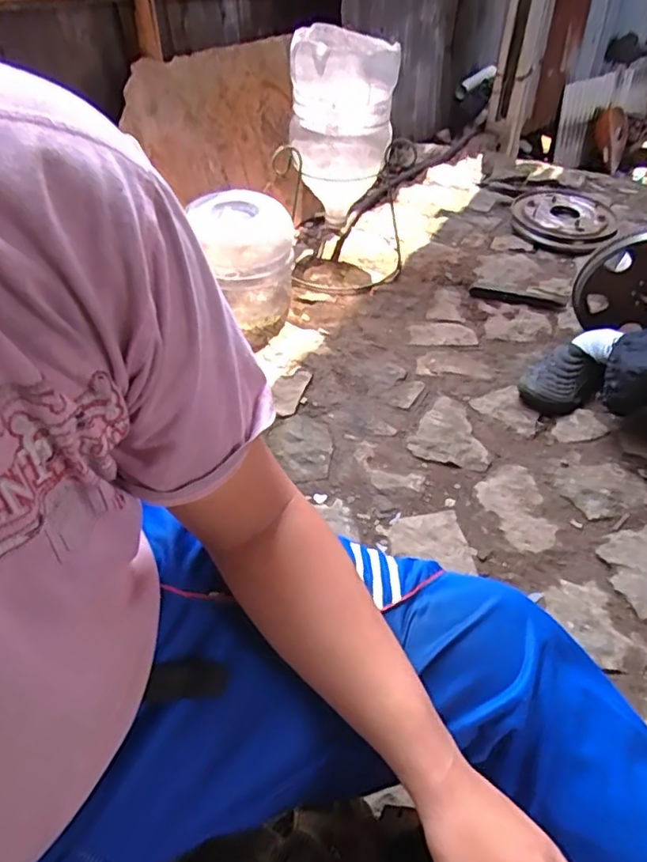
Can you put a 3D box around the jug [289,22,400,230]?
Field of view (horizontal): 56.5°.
[{"bbox_3d":[0.044,-0.691,1.406,0.233,0.387,0.191,1,46,2],"label":"jug"}]

